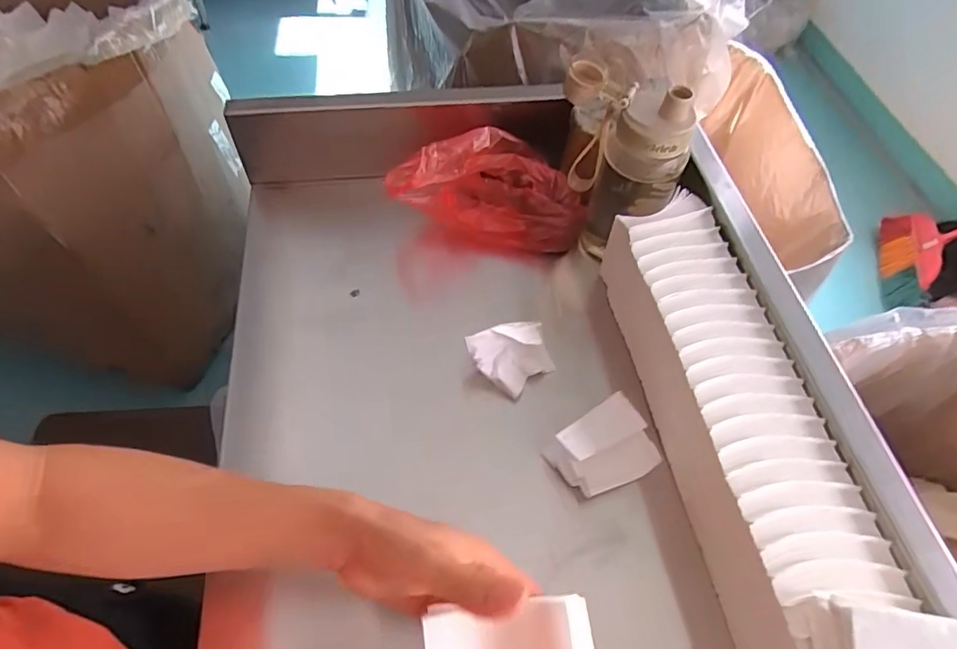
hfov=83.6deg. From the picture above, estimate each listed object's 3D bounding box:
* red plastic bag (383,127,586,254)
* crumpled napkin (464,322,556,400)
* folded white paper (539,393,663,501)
[{"bbox_3d":[0.013,-0.162,0.611,0.217,0.098,0.109,5,57,0],"label":"red plastic bag"},{"bbox_3d":[0.035,0.029,0.520,0.078,0.053,0.052,-29,63,-20],"label":"crumpled napkin"},{"bbox_3d":[0.116,0.113,0.483,0.091,0.037,0.067,-29,63,-20],"label":"folded white paper"}]

